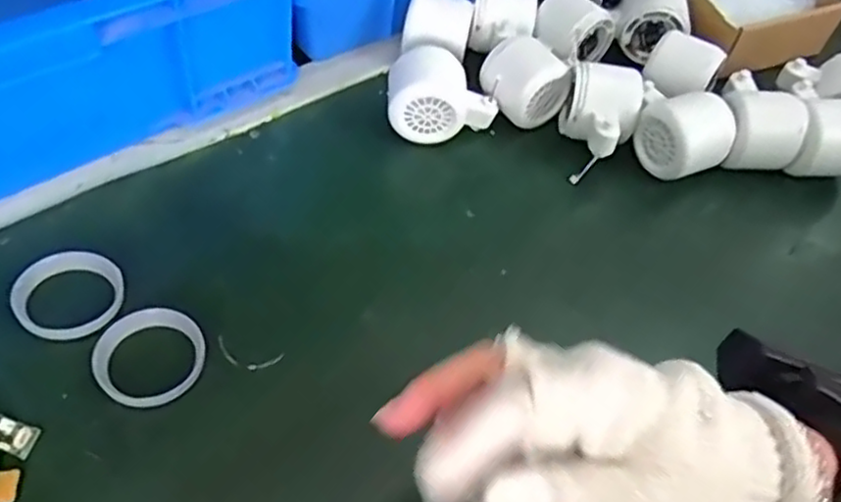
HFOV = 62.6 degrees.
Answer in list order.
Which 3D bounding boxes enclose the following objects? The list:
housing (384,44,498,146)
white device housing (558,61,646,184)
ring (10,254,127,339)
[{"bbox_3d":[0.016,-0.116,0.525,0.083,0.055,0.056,7,51,-2],"label":"housing"},{"bbox_3d":[0.134,-0.096,0.524,0.055,0.053,0.082,17,51,6],"label":"white device housing"},{"bbox_3d":[-0.207,0.024,0.407,0.059,0.010,0.055,4,52,-5],"label":"ring"}]

